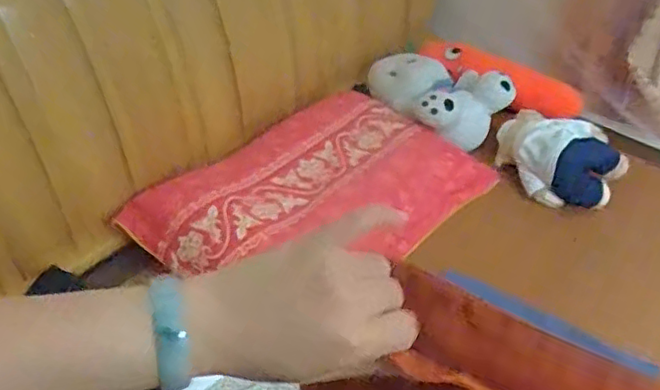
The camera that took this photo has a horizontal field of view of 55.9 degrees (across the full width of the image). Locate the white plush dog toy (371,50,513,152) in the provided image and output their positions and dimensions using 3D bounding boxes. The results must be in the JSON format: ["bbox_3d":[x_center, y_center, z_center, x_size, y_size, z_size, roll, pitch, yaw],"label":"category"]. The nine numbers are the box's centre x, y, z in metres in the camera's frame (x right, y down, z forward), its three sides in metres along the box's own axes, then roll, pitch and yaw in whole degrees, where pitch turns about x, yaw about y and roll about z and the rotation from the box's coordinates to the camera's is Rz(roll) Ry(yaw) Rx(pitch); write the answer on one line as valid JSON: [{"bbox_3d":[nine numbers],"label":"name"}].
[{"bbox_3d":[0.235,-0.228,1.395,0.245,0.124,0.275,-24,46,-24],"label":"white plush dog toy"}]

